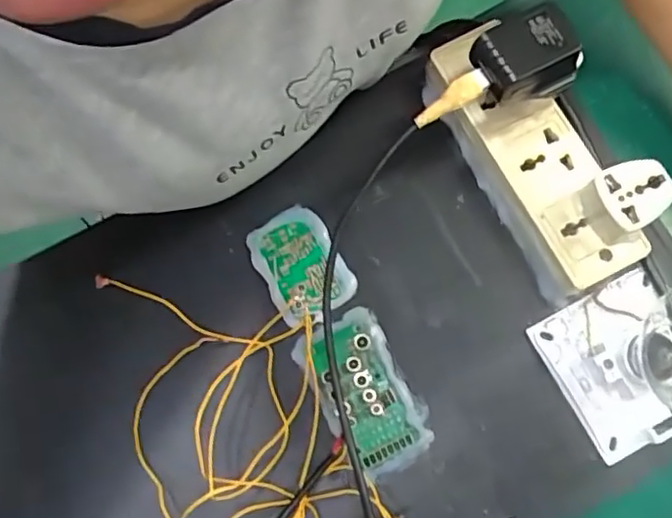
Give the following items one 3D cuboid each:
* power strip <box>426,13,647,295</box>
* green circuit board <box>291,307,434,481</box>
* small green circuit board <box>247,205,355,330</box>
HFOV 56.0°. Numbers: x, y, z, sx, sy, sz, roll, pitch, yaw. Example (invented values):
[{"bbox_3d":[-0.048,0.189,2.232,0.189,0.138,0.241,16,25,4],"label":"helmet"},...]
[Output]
[{"bbox_3d":[0.120,-0.062,0.388,0.051,0.034,0.166,-27,79,-5],"label":"power strip"},{"bbox_3d":[0.016,0.077,0.366,0.053,0.019,0.092,-29,79,-6],"label":"green circuit board"},{"bbox_3d":[-0.023,0.003,0.390,0.049,0.005,0.067,-29,79,-6],"label":"small green circuit board"}]

